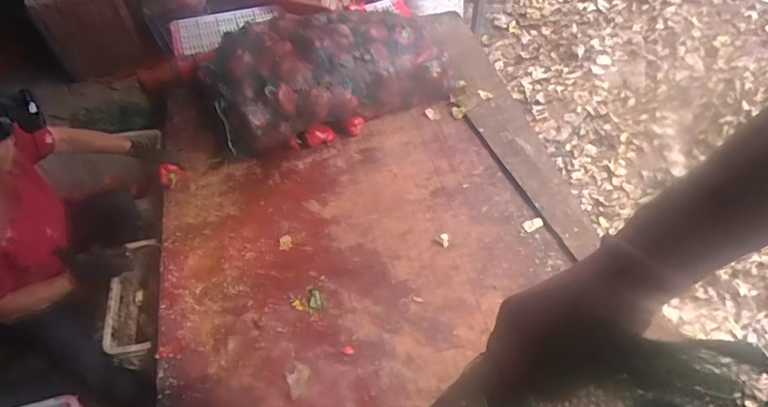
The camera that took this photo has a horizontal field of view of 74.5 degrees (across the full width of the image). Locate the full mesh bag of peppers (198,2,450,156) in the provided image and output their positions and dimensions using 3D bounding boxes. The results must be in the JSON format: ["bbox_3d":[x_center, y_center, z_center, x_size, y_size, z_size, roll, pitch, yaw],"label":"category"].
[{"bbox_3d":[-0.124,-0.295,1.155,0.540,0.259,0.152,-21,55,-16],"label":"full mesh bag of peppers"}]

